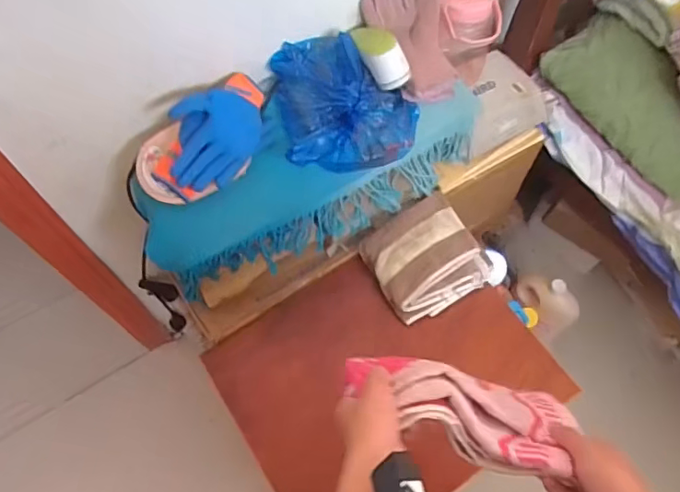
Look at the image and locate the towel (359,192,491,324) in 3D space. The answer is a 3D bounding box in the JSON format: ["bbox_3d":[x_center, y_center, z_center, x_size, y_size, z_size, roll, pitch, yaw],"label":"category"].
[{"bbox_3d":[0.150,0.025,0.941,0.190,0.044,0.178,-31,69,-14],"label":"towel"}]

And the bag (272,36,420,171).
[{"bbox_3d":[0.013,-0.224,0.824,0.203,0.056,0.213,-10,66,-5],"label":"bag"}]

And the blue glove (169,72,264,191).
[{"bbox_3d":[-0.169,-0.167,0.744,0.098,0.058,0.191,14,66,6],"label":"blue glove"}]

